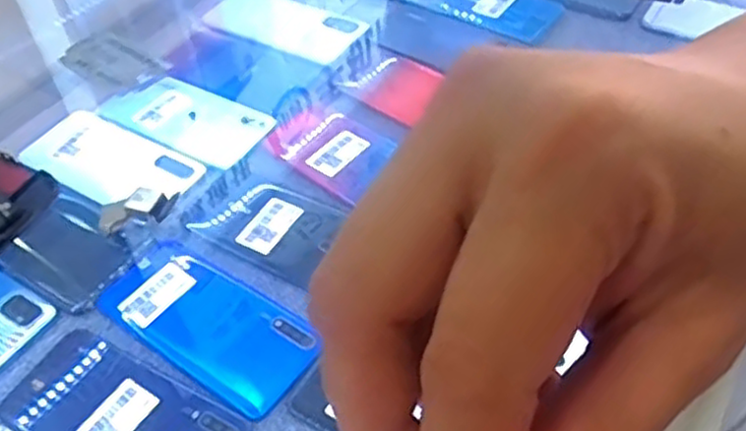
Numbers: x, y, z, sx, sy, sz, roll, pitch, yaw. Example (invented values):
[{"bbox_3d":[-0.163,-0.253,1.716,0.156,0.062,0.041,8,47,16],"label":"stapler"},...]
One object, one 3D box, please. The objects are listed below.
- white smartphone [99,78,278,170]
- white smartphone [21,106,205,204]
[{"bbox_3d":[-0.166,-0.094,0.650,0.153,0.011,0.079,22,54,23],"label":"white smartphone"},{"bbox_3d":[-0.224,-0.045,0.616,0.156,0.006,0.077,25,55,24],"label":"white smartphone"}]

